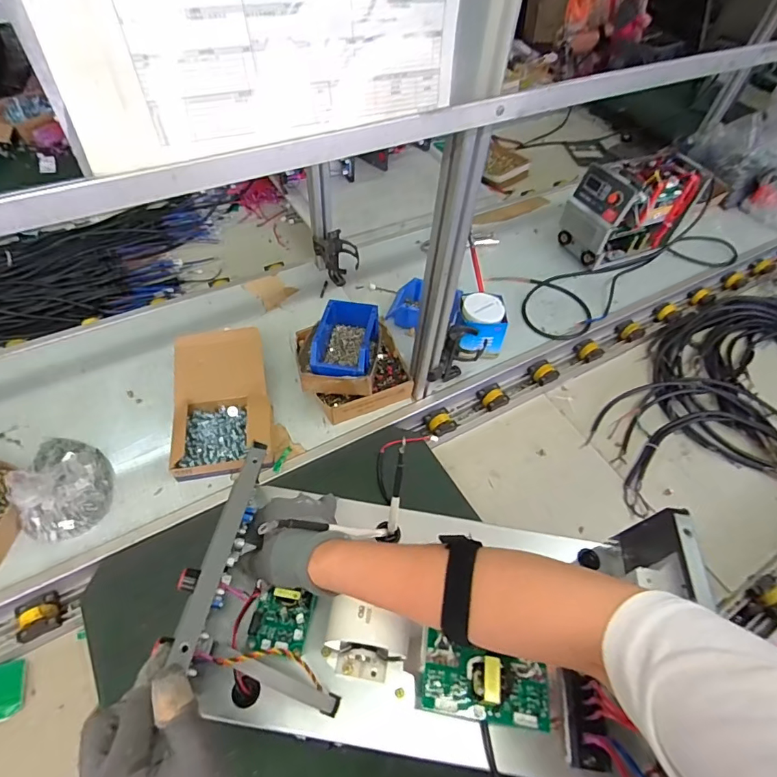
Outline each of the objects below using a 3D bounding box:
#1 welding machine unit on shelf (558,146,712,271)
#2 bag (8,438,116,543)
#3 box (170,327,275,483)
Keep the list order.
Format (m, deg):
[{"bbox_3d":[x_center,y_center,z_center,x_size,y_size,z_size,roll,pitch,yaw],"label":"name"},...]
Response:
[{"bbox_3d":[0.638,-0.481,1.213,0.303,0.219,0.164,-21,58,-19],"label":"welding machine unit on shelf"},{"bbox_3d":[-0.526,0.140,0.729,0.115,0.104,0.173,-10,54,-12],"label":"bag"},{"bbox_3d":[-0.306,0.023,0.839,0.171,0.089,0.267,-6,53,-10],"label":"box"}]

